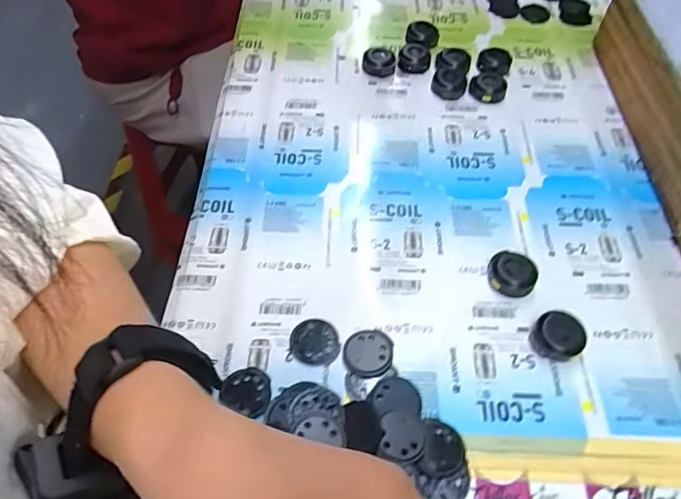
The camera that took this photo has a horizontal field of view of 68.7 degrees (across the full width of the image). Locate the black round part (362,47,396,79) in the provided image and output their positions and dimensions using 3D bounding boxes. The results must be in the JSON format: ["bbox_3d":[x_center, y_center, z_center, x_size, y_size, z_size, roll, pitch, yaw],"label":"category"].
[{"bbox_3d":[0.034,-0.168,0.447,0.029,0.012,0.028,0,56,0],"label":"black round part"}]

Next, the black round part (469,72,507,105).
[{"bbox_3d":[0.128,-0.141,0.433,0.031,0.009,0.033,0,56,0],"label":"black round part"}]

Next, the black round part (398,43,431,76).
[{"bbox_3d":[0.067,-0.173,0.451,0.028,0.012,0.031,7,57,5],"label":"black round part"}]

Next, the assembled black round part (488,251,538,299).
[{"bbox_3d":[0.112,0.016,0.325,0.025,0.012,0.030,-36,63,-21],"label":"assembled black round part"}]

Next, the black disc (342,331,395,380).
[{"bbox_3d":[0.017,0.062,0.298,0.029,0.005,0.031,0,56,0],"label":"black disc"}]

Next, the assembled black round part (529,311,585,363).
[{"bbox_3d":[0.131,0.054,0.301,0.028,0.013,0.027,0,56,0],"label":"assembled black round part"}]

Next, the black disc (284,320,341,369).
[{"bbox_3d":[-0.016,0.056,0.304,0.031,0.004,0.029,7,57,5],"label":"black disc"}]

